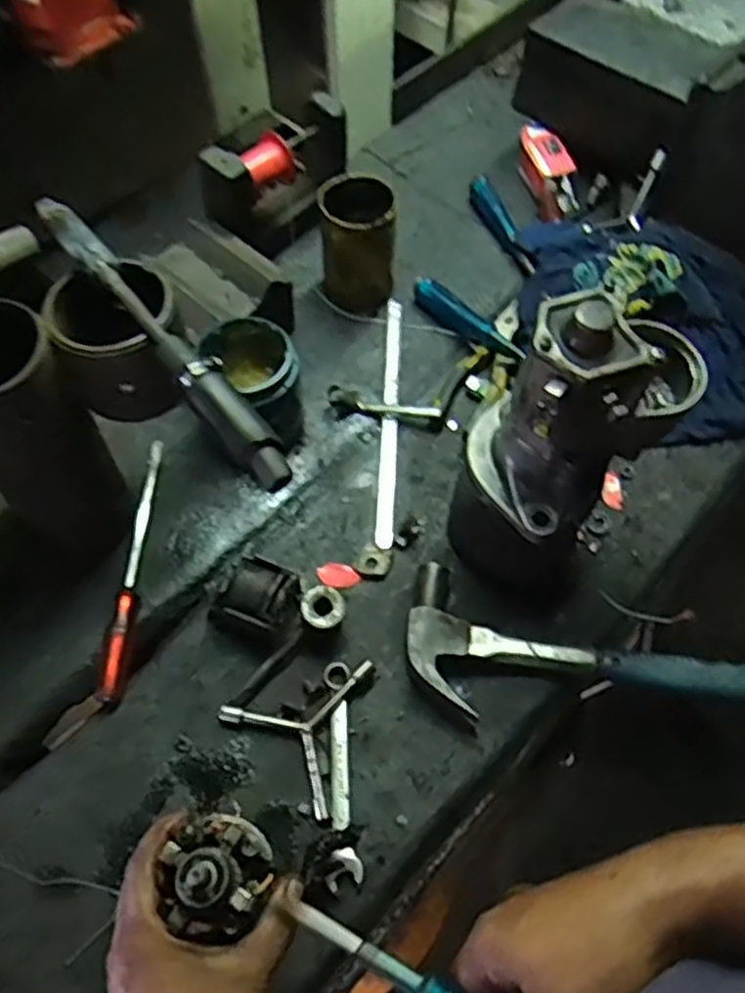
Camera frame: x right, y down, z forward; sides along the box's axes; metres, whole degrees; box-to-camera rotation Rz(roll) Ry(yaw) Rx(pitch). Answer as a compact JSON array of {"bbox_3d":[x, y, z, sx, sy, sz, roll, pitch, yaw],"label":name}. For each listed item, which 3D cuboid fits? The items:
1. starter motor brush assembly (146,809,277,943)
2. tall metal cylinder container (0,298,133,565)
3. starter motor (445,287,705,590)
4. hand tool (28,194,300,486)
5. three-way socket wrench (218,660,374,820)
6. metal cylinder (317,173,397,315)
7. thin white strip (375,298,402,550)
[{"bbox_3d":[-0.091,0.219,0.452,0.061,0.045,0.065,0,61,1],"label":"starter motor brush assembly"},{"bbox_3d":[-0.261,-0.039,0.609,0.086,0.233,0.092,-36,66,-18],"label":"tall metal cylinder container"},{"bbox_3d":[0.149,-0.050,0.593,0.154,0.270,0.109,-31,65,-16],"label":"starter motor"},{"bbox_3d":[-0.139,-0.108,0.504,0.027,0.031,0.272,-36,66,-18],"label":"hand tool"},{"bbox_3d":[-0.044,0.174,0.626,0.116,0.015,0.111,39,68,20],"label":"three-way socket wrench"},{"bbox_3d":[-0.015,-0.258,0.802,0.075,0.125,0.086,4,61,3],"label":"metal cylinder"},{"bbox_3d":[0.017,-0.081,0.762,0.015,0.008,0.284,5,63,-3],"label":"thin white strip"}]

